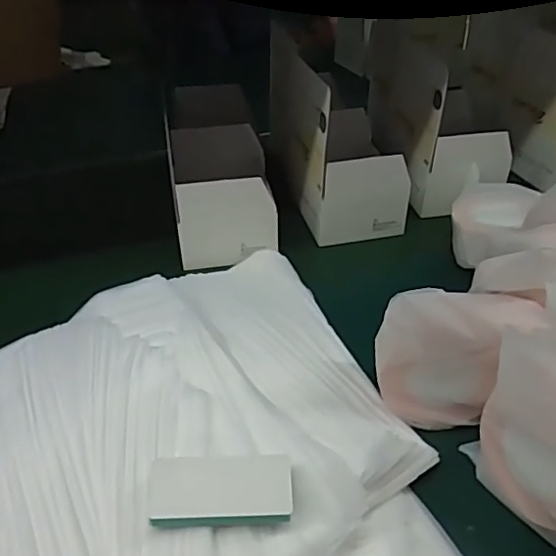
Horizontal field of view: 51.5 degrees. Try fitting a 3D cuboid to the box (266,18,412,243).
[{"bbox_3d":[0.073,-0.204,0.777,0.113,0.179,0.273,-10,40,-11],"label":"box"}]

